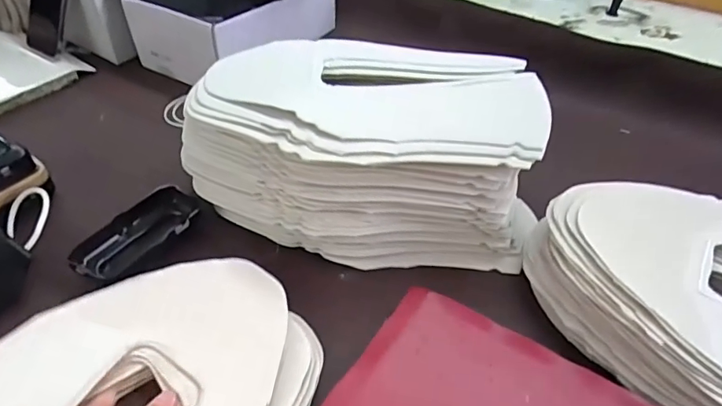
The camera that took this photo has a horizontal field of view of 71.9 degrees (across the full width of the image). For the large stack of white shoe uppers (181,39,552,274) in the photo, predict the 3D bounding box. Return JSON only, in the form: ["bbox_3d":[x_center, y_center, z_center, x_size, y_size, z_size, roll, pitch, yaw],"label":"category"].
[{"bbox_3d":[0.010,-0.059,0.449,0.295,0.121,0.206,15,45,13],"label":"large stack of white shoe uppers"}]

